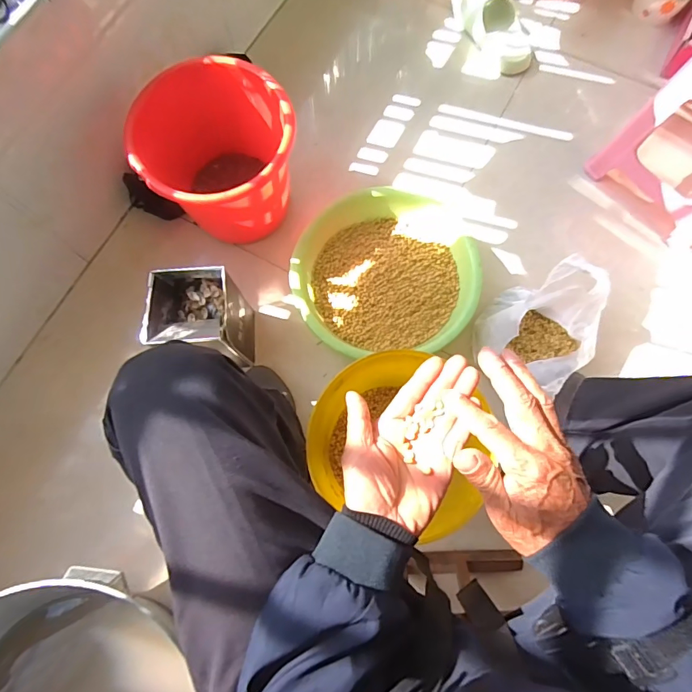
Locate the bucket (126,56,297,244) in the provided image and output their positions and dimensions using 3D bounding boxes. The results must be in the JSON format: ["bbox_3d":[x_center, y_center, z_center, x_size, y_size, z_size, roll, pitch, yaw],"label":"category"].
[{"bbox_3d":[-0.221,-0.337,0.822,0.236,0.228,0.263,39,80,10],"label":"bucket"}]

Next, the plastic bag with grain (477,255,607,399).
[{"bbox_3d":[0.354,-0.037,0.786,0.176,0.163,0.184,42,80,11],"label":"plastic bag with grain"}]

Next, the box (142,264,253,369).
[{"bbox_3d":[-0.246,-0.044,0.794,0.130,0.216,0.139,-2,76,1],"label":"box"}]

